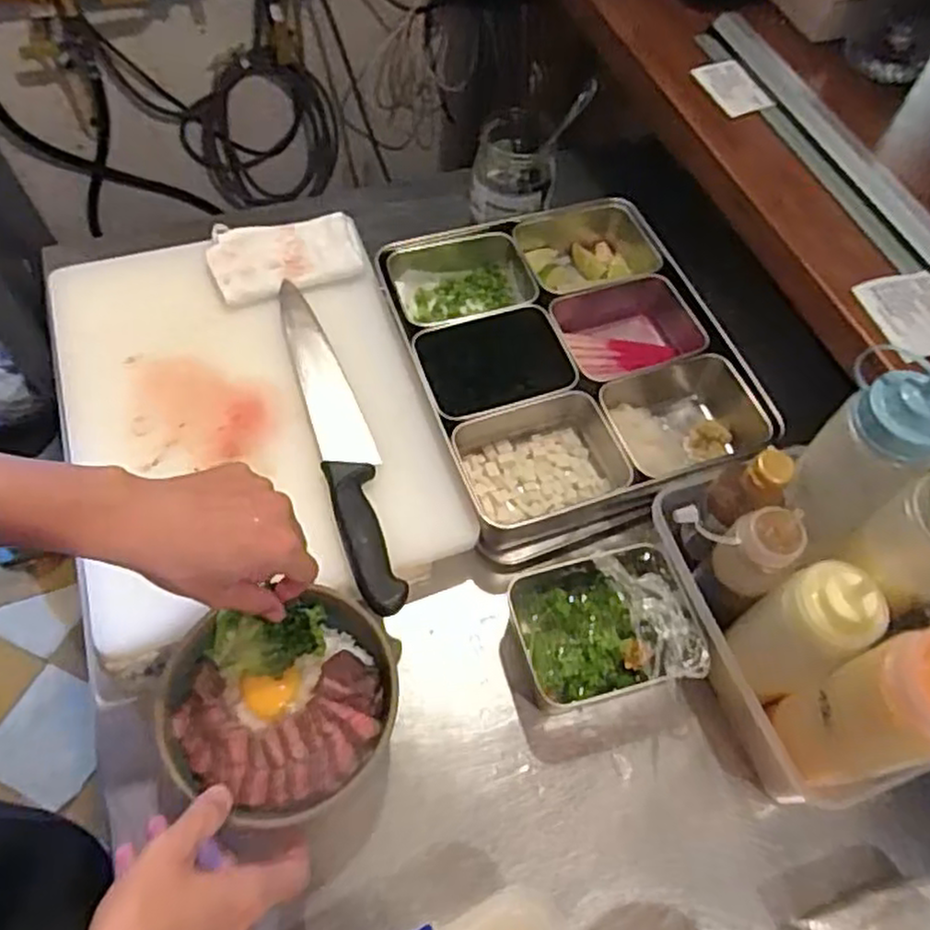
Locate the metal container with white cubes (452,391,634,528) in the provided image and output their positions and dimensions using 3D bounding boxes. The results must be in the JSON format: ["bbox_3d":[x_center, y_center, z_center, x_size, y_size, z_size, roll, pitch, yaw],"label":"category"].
[{"bbox_3d":[0.069,-0.001,0.645,0.147,0.049,0.097,-17,62,-14],"label":"metal container with white cubes"}]

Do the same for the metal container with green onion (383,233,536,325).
[{"bbox_3d":[0.001,-0.173,0.750,0.146,0.056,0.113,-13,61,-12],"label":"metal container with green onion"}]

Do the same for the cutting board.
[{"bbox_3d":[-0.198,-0.059,0.655,0.297,0.022,0.399,-16,61,-14],"label":"cutting board"}]

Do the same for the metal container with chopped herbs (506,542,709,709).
[{"bbox_3d":[0.103,0.131,0.575,0.136,0.062,0.112,-13,61,-12],"label":"metal container with chopped herbs"}]

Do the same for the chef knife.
[{"bbox_3d":[-0.106,-0.028,0.625,0.045,0.020,0.333,-15,61,-13],"label":"chef knife"}]

